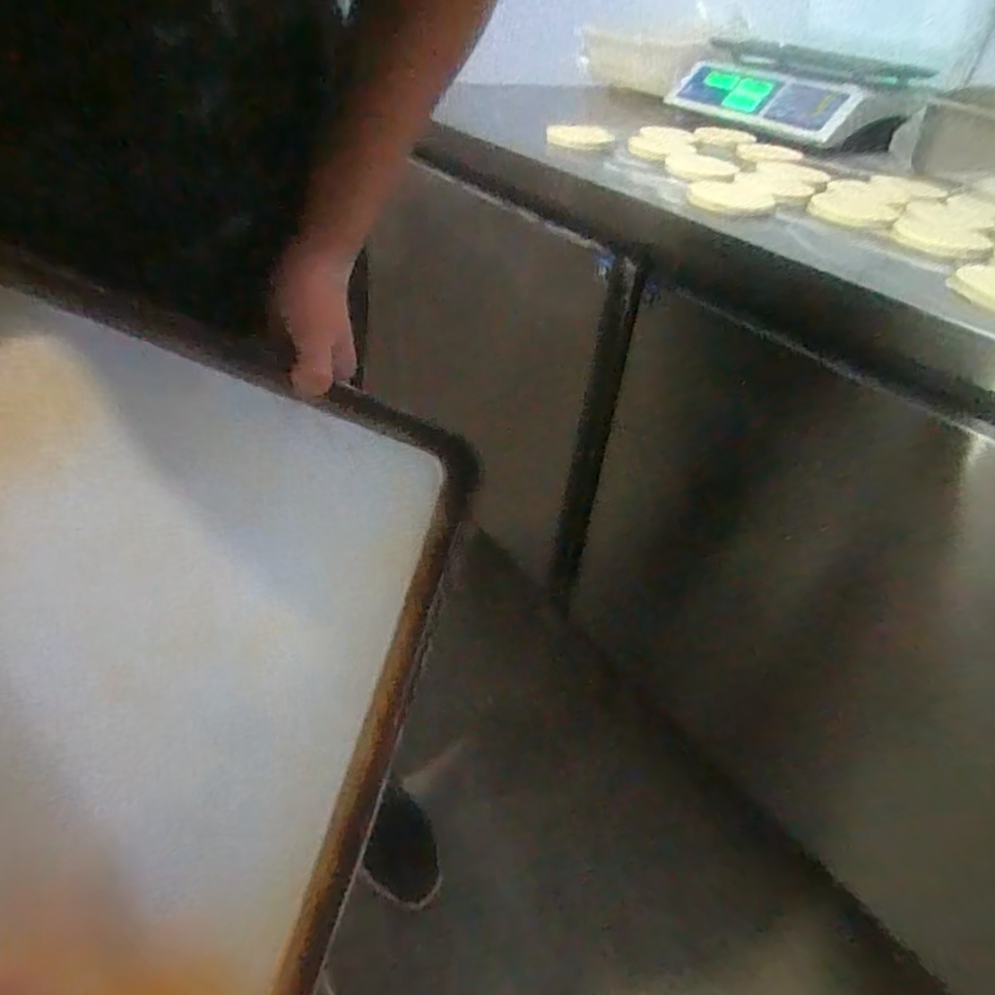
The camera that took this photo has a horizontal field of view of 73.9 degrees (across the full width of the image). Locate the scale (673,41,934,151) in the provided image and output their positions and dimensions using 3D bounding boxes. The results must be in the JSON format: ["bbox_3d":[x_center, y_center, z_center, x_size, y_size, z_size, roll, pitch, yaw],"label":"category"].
[{"bbox_3d":[0.549,-0.743,1.208,0.334,0.102,0.380,-20,46,-30],"label":"scale"}]

